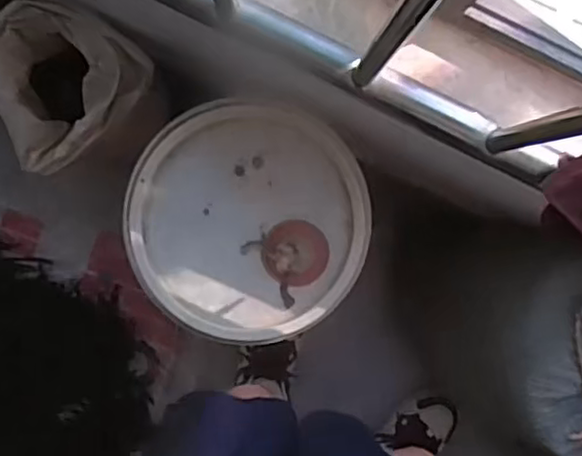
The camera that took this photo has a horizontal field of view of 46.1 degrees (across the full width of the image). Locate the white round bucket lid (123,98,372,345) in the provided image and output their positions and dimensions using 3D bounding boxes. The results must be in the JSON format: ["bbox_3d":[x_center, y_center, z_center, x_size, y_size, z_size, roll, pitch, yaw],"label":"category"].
[{"bbox_3d":[-0.056,-0.009,0.870,0.302,0.024,0.285,0,92,-1],"label":"white round bucket lid"}]

